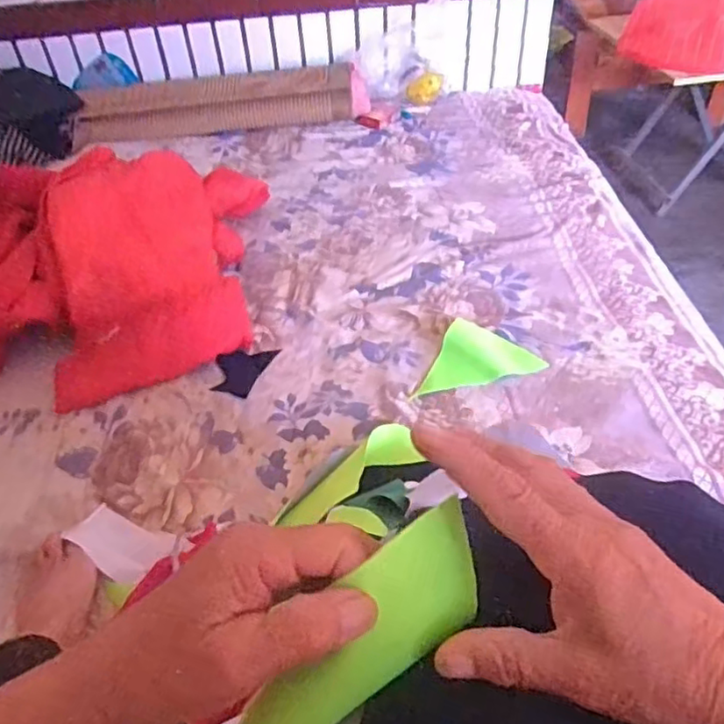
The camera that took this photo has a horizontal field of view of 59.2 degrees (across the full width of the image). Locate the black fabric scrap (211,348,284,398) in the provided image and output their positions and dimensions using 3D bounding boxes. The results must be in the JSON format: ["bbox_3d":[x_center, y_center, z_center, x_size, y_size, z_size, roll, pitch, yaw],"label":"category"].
[{"bbox_3d":[-0.168,0.009,0.880,0.069,0.013,0.096,13,46,19],"label":"black fabric scrap"}]

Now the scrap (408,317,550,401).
[{"bbox_3d":[0.160,0.011,0.851,0.132,0.029,0.126,20,52,19],"label":"scrap"}]

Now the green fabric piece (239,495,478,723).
[{"bbox_3d":[-0.004,0.114,0.262,0.131,0.051,0.024,-38,14,-16],"label":"green fabric piece"}]

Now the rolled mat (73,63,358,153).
[{"bbox_3d":[-0.303,-0.558,1.381,0.597,0.078,0.145,-11,45,-9],"label":"rolled mat"}]

